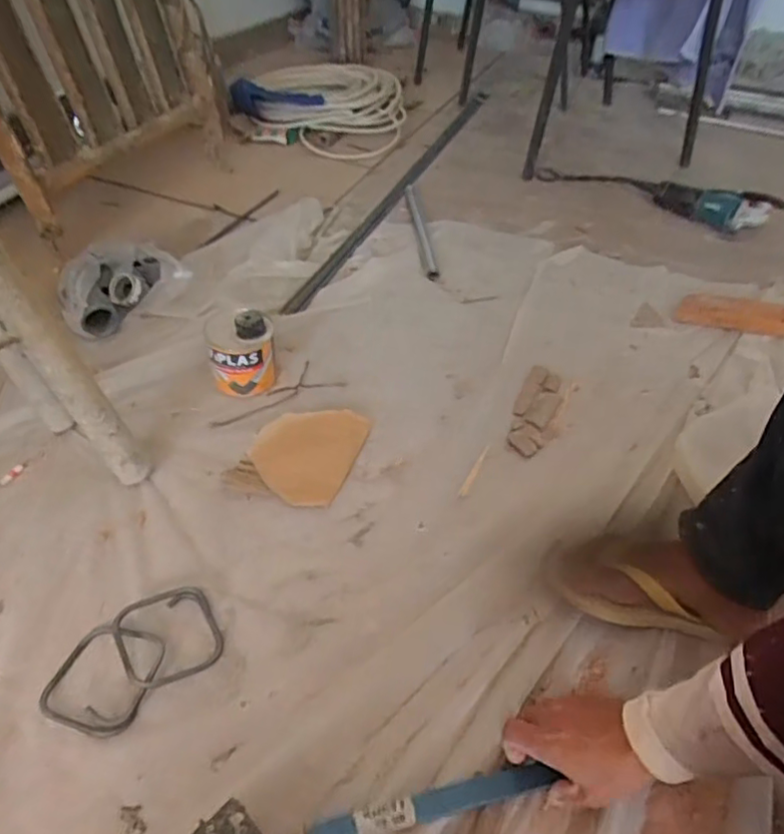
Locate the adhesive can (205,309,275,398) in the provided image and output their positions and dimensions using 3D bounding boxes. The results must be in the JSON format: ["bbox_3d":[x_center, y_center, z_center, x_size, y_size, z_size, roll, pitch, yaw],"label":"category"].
[{"bbox_3d":[-0.218,-0.092,0.884,0.092,0.103,0.078,-9,47,-14],"label":"adhesive can"}]

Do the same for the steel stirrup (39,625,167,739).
[{"bbox_3d":[-0.284,0.254,0.599,0.100,0.016,0.101,14,46,9],"label":"steel stirrup"}]

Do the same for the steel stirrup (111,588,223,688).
[{"bbox_3d":[-0.232,0.225,0.626,0.099,0.019,0.098,-19,50,-22],"label":"steel stirrup"}]

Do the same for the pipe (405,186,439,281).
[{"bbox_3d":[0.058,-0.399,1.284,0.029,0.020,0.364,-3,46,-8],"label":"pipe"}]

